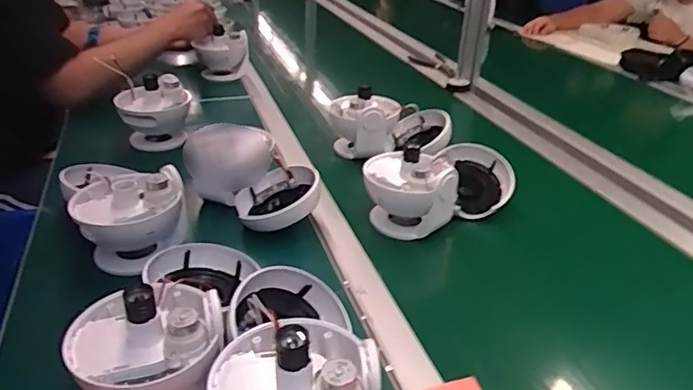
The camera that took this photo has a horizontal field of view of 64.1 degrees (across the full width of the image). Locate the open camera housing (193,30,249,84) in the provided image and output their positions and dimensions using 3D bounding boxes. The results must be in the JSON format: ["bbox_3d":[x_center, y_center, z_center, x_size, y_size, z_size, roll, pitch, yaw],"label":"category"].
[{"bbox_3d":[-0.288,-0.323,1.273,0.117,0.097,0.098,-4,28,-12],"label":"open camera housing"}]

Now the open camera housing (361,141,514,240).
[{"bbox_3d":[0.128,-0.016,0.761,0.223,0.096,0.119,-15,32,-30],"label":"open camera housing"}]

